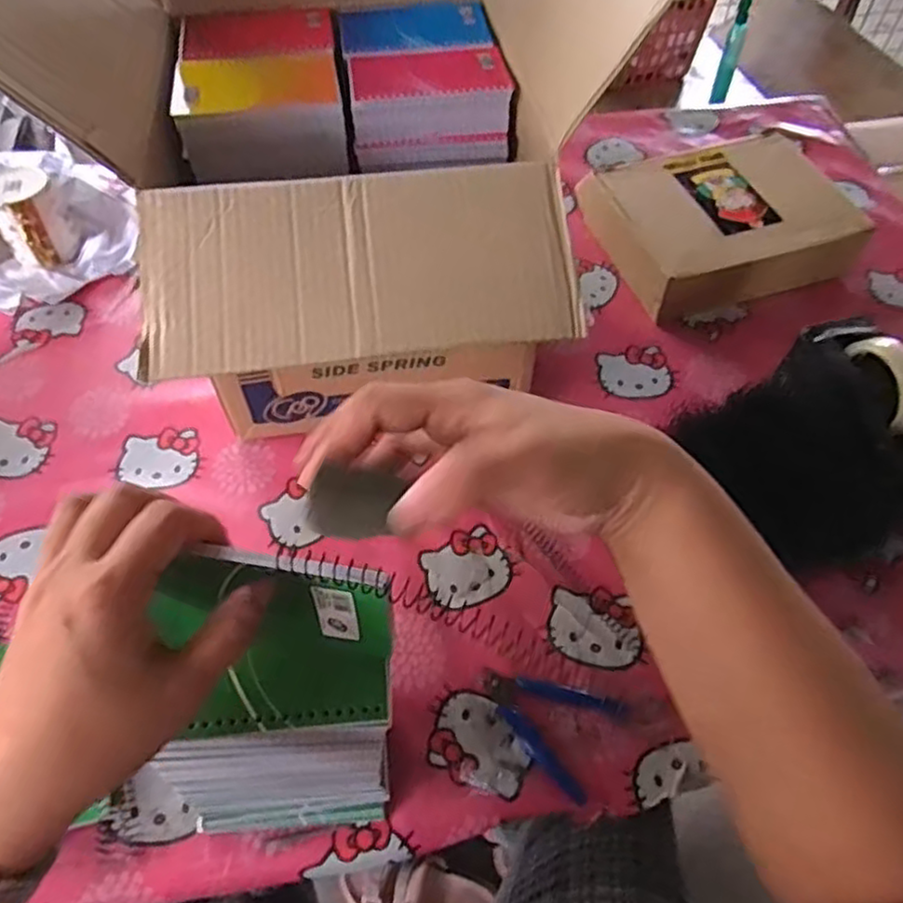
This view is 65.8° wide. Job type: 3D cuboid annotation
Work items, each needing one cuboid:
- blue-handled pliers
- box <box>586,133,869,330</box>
[{"bbox_3d":[0.075,0.213,0.568,0.112,0.013,0.083,30,61,20],"label":"blue-handled pliers"},{"bbox_3d":[0.323,-0.280,0.858,0.267,0.082,0.216,-13,56,-8],"label":"box"}]

